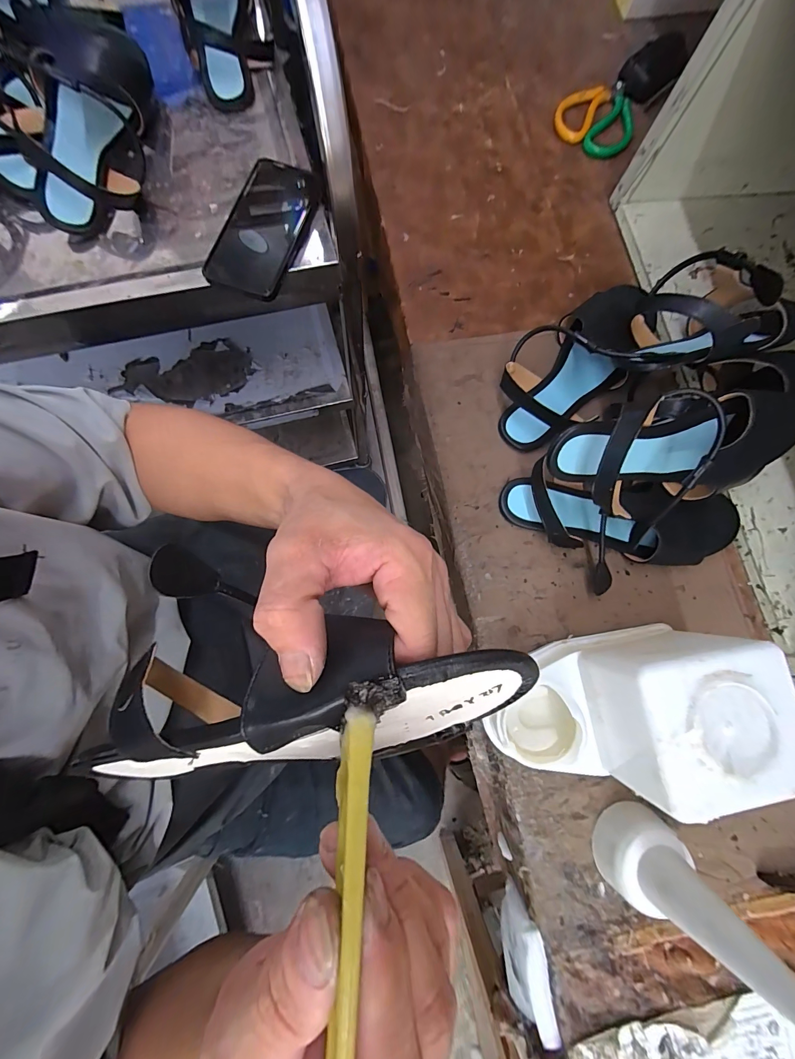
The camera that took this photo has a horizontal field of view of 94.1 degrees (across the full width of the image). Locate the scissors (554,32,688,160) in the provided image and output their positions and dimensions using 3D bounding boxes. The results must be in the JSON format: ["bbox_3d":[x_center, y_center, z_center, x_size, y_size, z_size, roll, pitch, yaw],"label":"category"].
[{"bbox_3d":[0.308,-0.605,0.503,0.101,0.022,0.237,35,80,5],"label":"scissors"}]

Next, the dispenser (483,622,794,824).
[{"bbox_3d":[0.181,0.149,0.301,0.202,0.118,0.108,-10,80,-3],"label":"dispenser"}]

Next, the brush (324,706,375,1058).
[{"bbox_3d":[-0.014,0.116,0.096,0.010,0.006,0.125,2,62,-1],"label":"brush"}]

